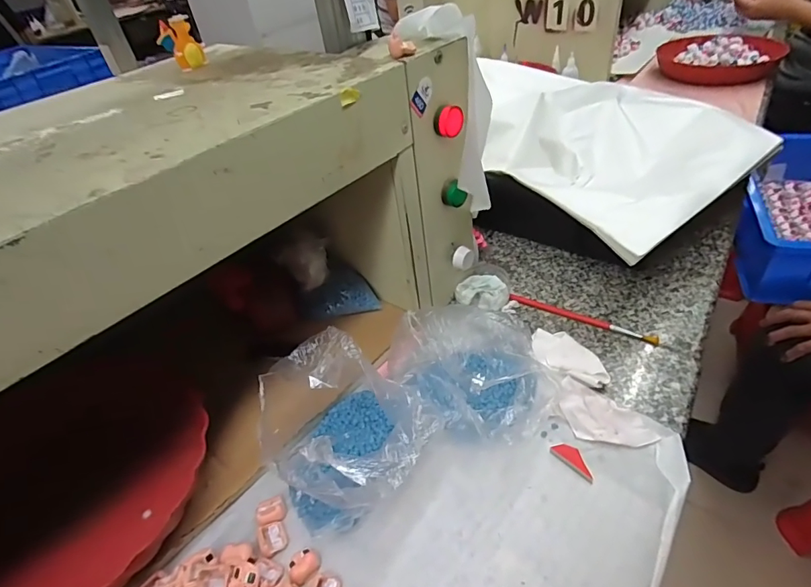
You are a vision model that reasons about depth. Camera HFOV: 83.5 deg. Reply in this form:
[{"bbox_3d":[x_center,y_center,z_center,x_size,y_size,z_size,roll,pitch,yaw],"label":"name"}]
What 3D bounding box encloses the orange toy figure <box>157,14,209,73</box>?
[{"bbox_3d":[-0.218,-0.238,0.431,0.038,0.041,0.027,14,47,25],"label":"orange toy figure"}]

